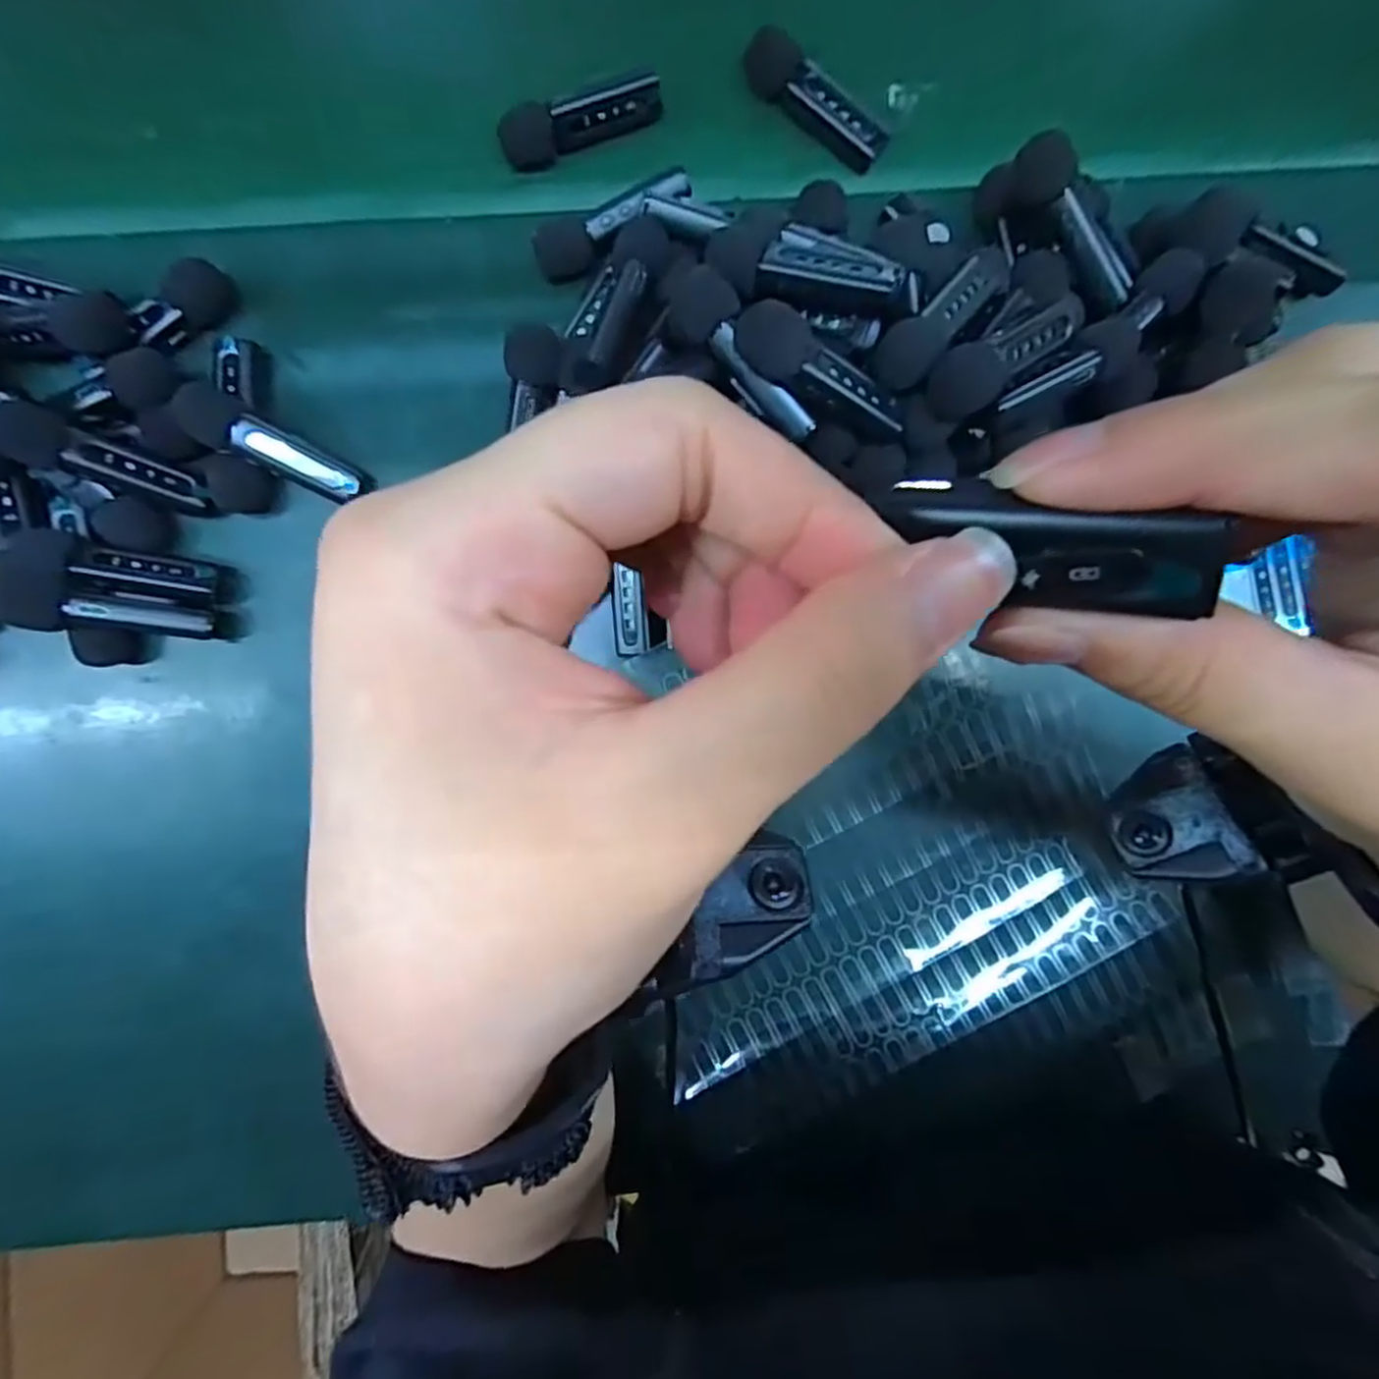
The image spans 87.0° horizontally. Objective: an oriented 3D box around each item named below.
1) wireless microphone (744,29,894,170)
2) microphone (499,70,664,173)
[{"bbox_3d":[0.050,-0.240,0.296,0.069,0.015,0.021,43,87,-2],"label":"wireless microphone"},{"bbox_3d":[-0.044,-0.229,0.293,0.065,0.017,0.015,-20,90,-3],"label":"microphone"}]

